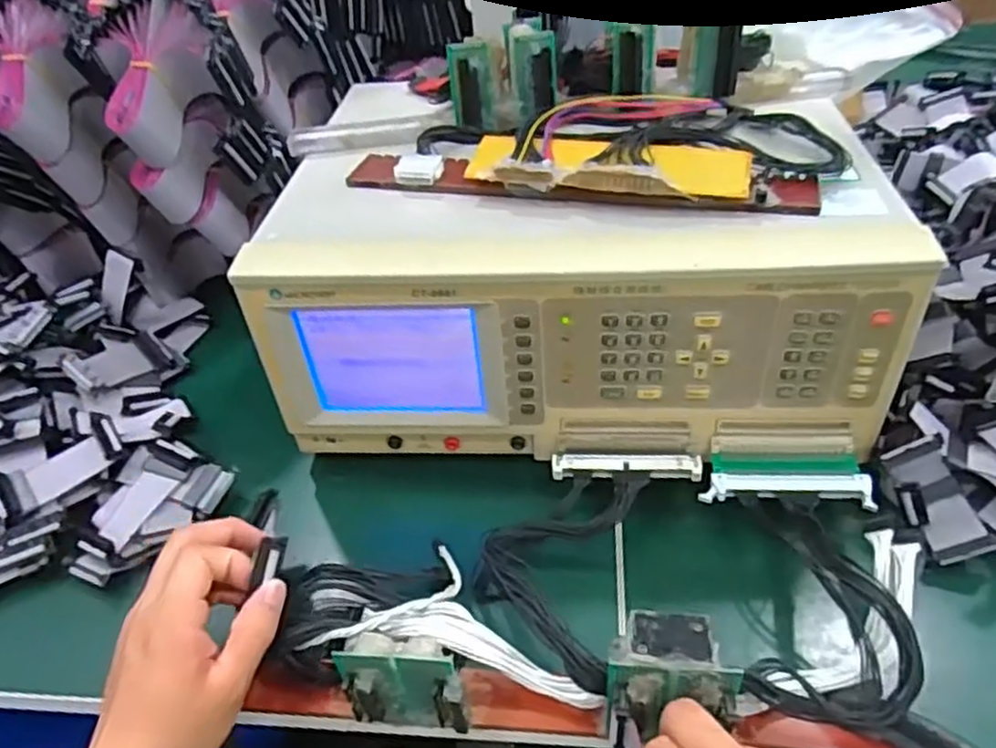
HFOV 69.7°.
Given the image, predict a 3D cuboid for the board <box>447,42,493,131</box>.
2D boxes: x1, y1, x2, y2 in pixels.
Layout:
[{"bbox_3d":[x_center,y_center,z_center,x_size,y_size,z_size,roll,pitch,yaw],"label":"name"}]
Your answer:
[{"bbox_3d":[-0.020,-0.218,0.546,0.030,0.062,0.012,-6,41,-1],"label":"board"}]

